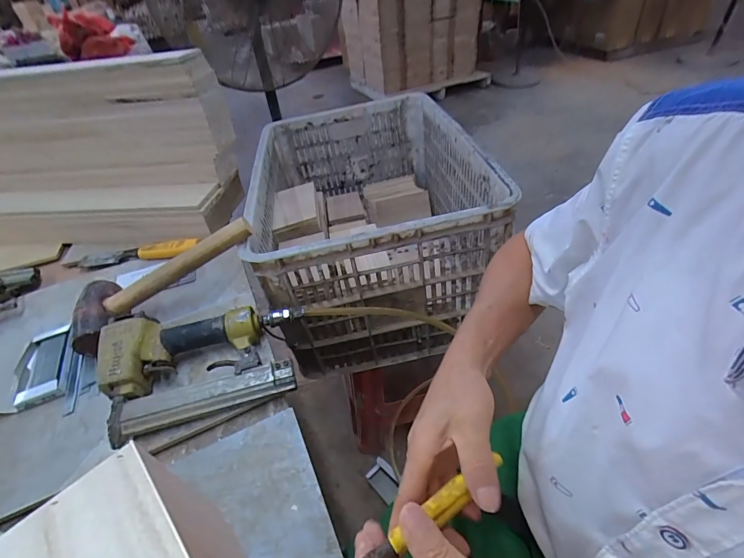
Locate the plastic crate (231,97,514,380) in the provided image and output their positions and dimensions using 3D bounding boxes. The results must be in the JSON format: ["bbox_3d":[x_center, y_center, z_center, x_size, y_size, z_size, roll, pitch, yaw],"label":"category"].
[{"bbox_3d":[-0.010,-0.134,0.815,0.403,0.310,0.633,-10,42,-3],"label":"plastic crate"}]

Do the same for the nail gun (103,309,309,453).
[{"bbox_3d":[-0.215,0.099,0.483,0.237,0.071,0.153,-17,43,-11],"label":"nail gun"}]

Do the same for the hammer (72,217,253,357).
[{"bbox_3d":[-0.304,-0.007,0.543,0.284,0.040,0.107,-31,45,-2],"label":"hammer"}]

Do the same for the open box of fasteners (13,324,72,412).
[{"bbox_3d":[-0.458,0.121,0.526,0.058,0.018,0.131,-21,44,-15],"label":"open box of fasteners"}]

